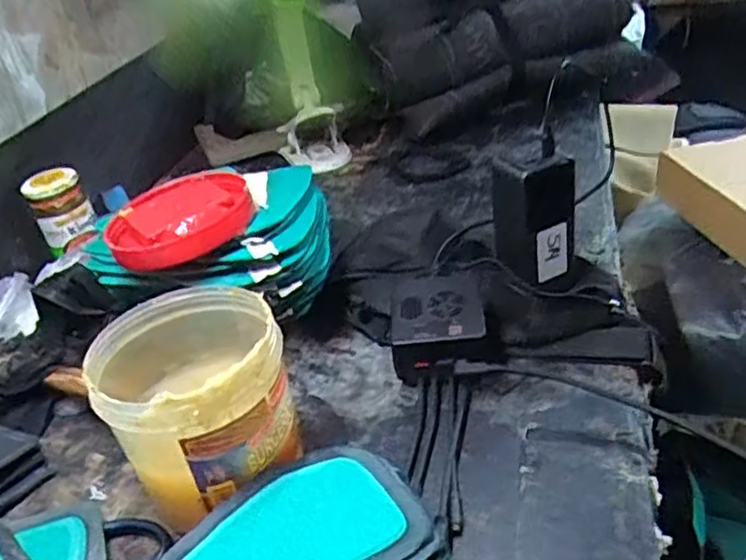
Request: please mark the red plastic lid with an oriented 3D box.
[{"bbox_3d":[-0.159,-0.053,0.559,0.117,0.028,0.107,-7,33,5],"label":"red plastic lid"}]

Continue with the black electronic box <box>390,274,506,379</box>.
[{"bbox_3d":[0.057,0.038,0.556,0.080,0.052,0.084,-5,33,8],"label":"black electronic box"}]

